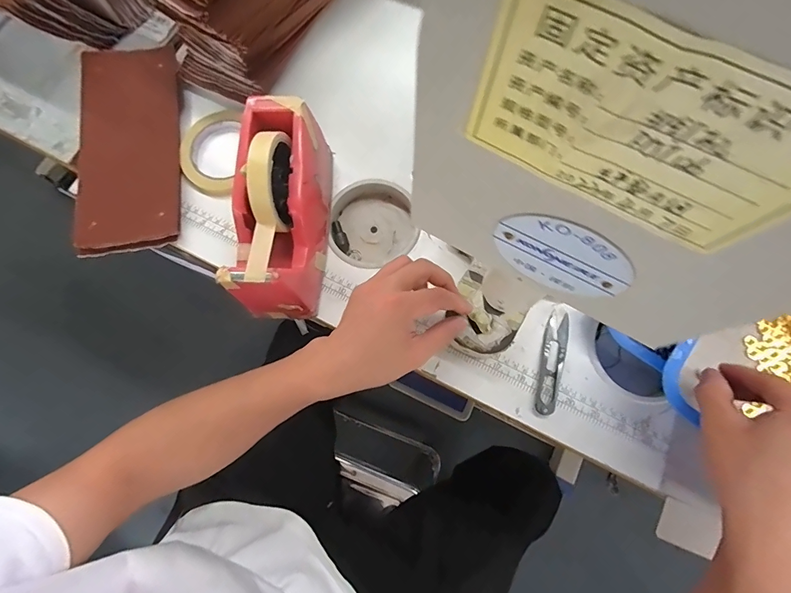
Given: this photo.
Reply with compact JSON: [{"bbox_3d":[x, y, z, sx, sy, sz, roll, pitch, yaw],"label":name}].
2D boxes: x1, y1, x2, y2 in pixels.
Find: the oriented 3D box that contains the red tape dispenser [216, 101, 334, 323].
[{"bbox_3d":[-0.111,-0.087,0.383,0.080,0.111,0.199,0,76,1],"label":"red tape dispenser"}]

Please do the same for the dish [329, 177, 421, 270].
[{"bbox_3d":[-0.028,-0.088,0.462,0.096,0.029,0.102,0,76,1],"label":"dish"}]

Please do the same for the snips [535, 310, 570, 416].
[{"bbox_3d":[0.160,0.066,0.396,0.022,0.007,0.104,15,76,5],"label":"snips"}]

